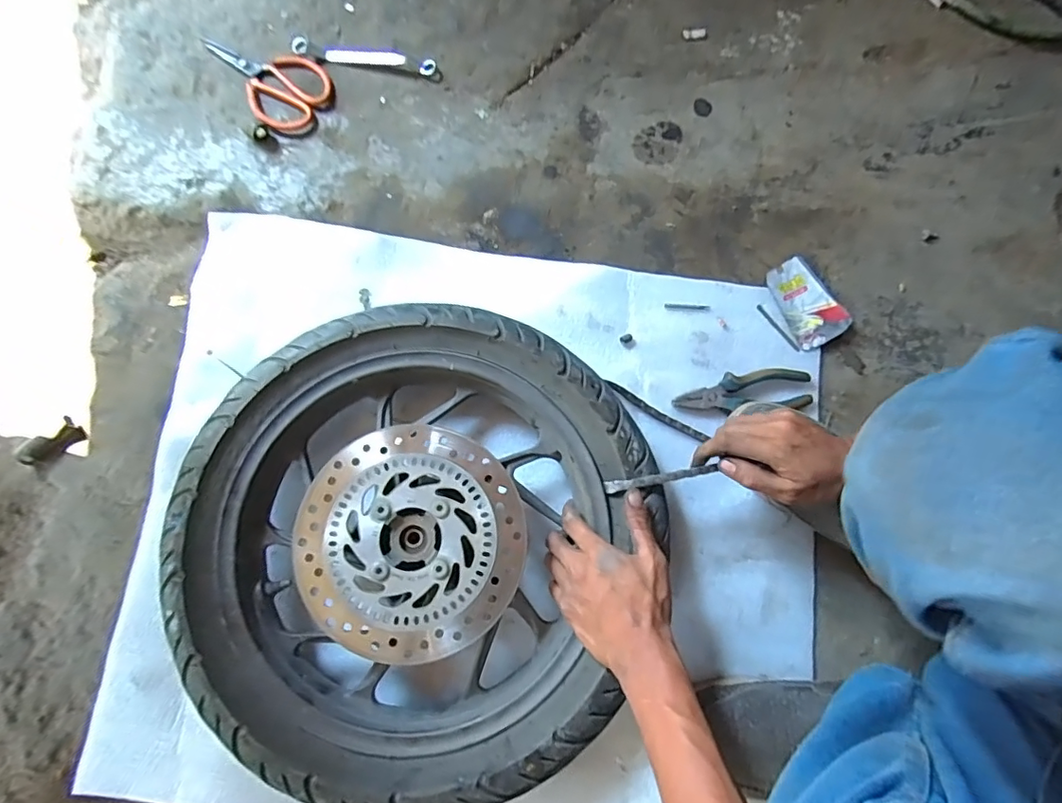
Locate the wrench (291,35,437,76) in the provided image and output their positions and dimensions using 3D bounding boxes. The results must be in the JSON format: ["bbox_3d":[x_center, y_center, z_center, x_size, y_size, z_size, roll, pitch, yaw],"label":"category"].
[{"bbox_3d":[-0.222,-0.459,0.702,0.192,0.008,0.026,10,79,1],"label":"wrench"}]

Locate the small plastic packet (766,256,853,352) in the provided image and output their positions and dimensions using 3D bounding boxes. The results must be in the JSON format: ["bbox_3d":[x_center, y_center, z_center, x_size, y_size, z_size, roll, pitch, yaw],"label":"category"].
[{"bbox_3d":[0.335,-0.122,0.645,0.071,0.009,0.108,-29,81,-6],"label":"small plastic packet"}]

